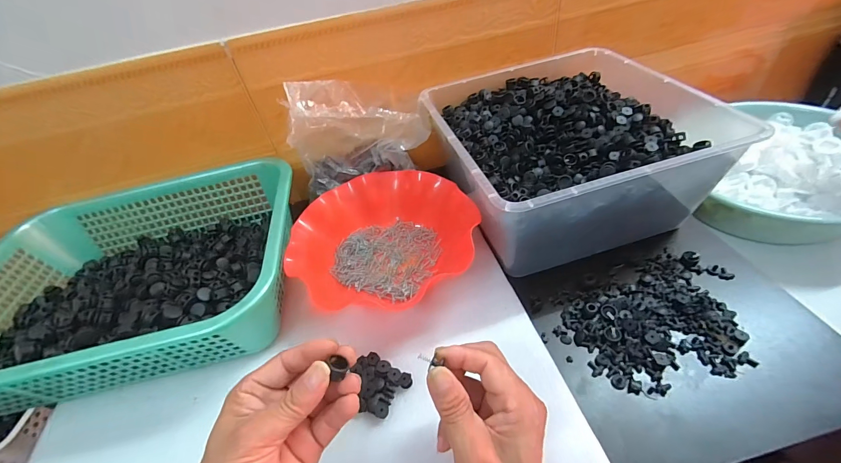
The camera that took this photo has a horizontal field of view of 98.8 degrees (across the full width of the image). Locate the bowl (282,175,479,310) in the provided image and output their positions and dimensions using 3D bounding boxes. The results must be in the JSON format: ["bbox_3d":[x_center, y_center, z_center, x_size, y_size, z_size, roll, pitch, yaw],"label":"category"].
[{"bbox_3d":[-0.053,0.003,0.461,0.217,0.053,0.188,-30,48,-19],"label":"bowl"}]

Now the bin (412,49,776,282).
[{"bbox_3d":[0.183,-0.116,0.487,0.300,0.134,0.300,-16,47,-7],"label":"bin"}]

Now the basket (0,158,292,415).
[{"bbox_3d":[-0.343,0.048,0.444,0.384,0.112,0.293,-14,47,-5],"label":"basket"}]

